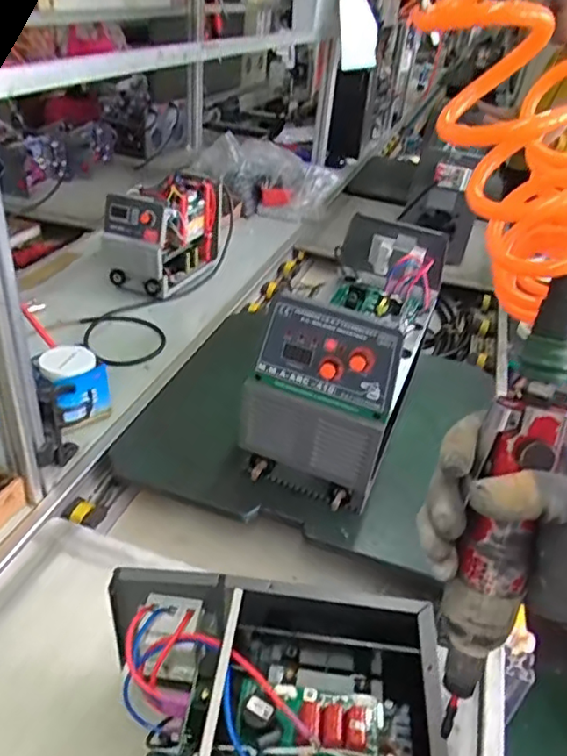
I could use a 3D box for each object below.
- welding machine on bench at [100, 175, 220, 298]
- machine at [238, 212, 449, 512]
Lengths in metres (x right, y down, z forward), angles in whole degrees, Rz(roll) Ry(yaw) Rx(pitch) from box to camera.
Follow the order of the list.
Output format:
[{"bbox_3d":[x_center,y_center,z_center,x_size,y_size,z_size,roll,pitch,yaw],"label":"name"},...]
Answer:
[{"bbox_3d":[-0.290,-0.372,1.478,0.170,0.215,0.324,16,36,13],"label":"welding machine on bench"},{"bbox_3d":[0.120,-0.062,0.983,0.196,0.285,0.478,17,36,13],"label":"machine"}]

